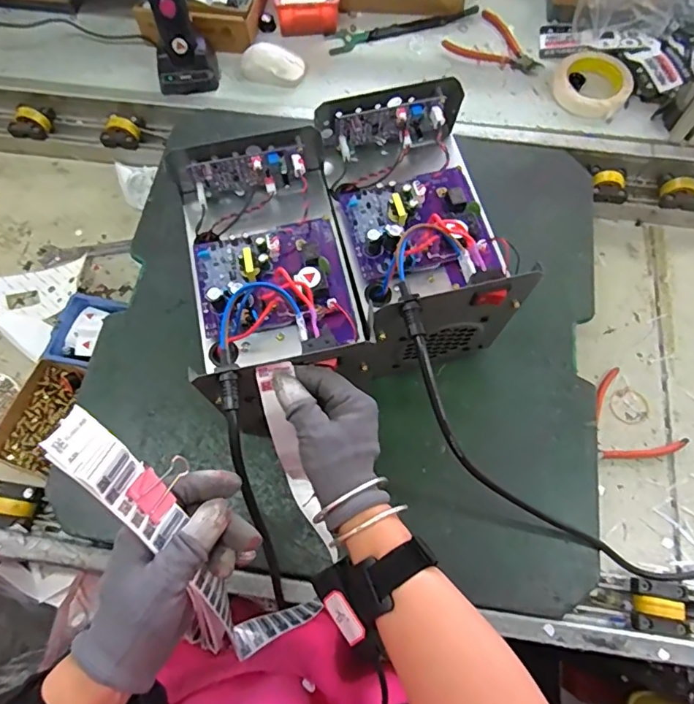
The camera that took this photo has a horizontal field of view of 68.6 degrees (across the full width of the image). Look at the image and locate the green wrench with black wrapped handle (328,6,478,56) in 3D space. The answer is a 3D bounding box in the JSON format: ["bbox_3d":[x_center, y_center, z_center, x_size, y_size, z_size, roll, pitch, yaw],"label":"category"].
[{"bbox_3d":[0.089,-0.523,0.814,0.245,0.006,0.041,-17,70,-5],"label":"green wrench with black wrapped handle"}]

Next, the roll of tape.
[{"bbox_3d":[0.362,-0.397,0.747,0.108,0.019,0.115,0,69,1],"label":"roll of tape"}]

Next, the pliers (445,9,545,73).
[{"bbox_3d":[0.232,-0.465,0.785,0.106,0.009,0.140,-40,73,-13],"label":"pliers"}]

